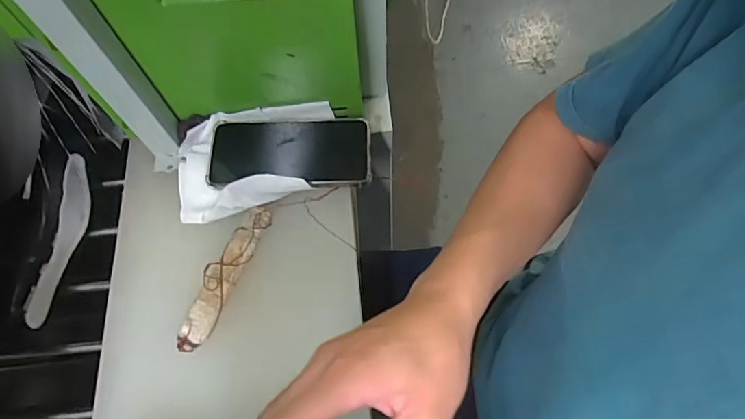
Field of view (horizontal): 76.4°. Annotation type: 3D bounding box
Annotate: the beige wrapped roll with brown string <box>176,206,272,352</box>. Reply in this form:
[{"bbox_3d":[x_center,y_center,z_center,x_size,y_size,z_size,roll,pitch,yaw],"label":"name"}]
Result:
[{"bbox_3d":[-0.136,0.060,0.435,0.027,0.013,0.141,21,69,11],"label":"beige wrapped roll with brown string"}]

